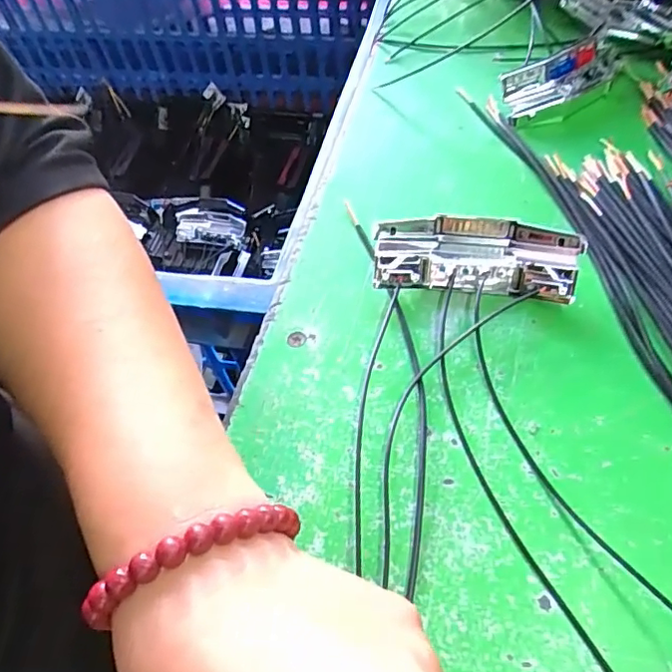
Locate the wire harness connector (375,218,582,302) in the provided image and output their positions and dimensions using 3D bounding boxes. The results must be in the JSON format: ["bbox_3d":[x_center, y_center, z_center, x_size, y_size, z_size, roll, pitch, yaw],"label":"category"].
[{"bbox_3d":[0.069,-0.038,0.280,0.095,0.023,0.037,6,56,9],"label":"wire harness connector"}]

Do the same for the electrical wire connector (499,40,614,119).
[{"bbox_3d":[0.144,-0.162,0.348,0.083,0.029,0.023,-26,57,-12],"label":"electrical wire connector"}]

